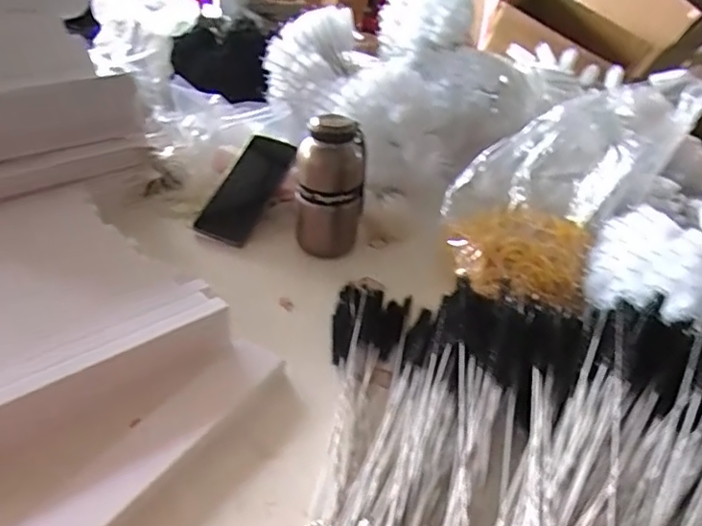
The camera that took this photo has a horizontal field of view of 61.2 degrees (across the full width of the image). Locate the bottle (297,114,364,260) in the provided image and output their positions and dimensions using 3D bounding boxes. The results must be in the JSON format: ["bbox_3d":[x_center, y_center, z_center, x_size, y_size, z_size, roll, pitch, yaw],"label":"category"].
[{"bbox_3d":[-0.026,-0.090,0.735,0.079,0.170,0.064,5,34,0],"label":"bottle"}]

